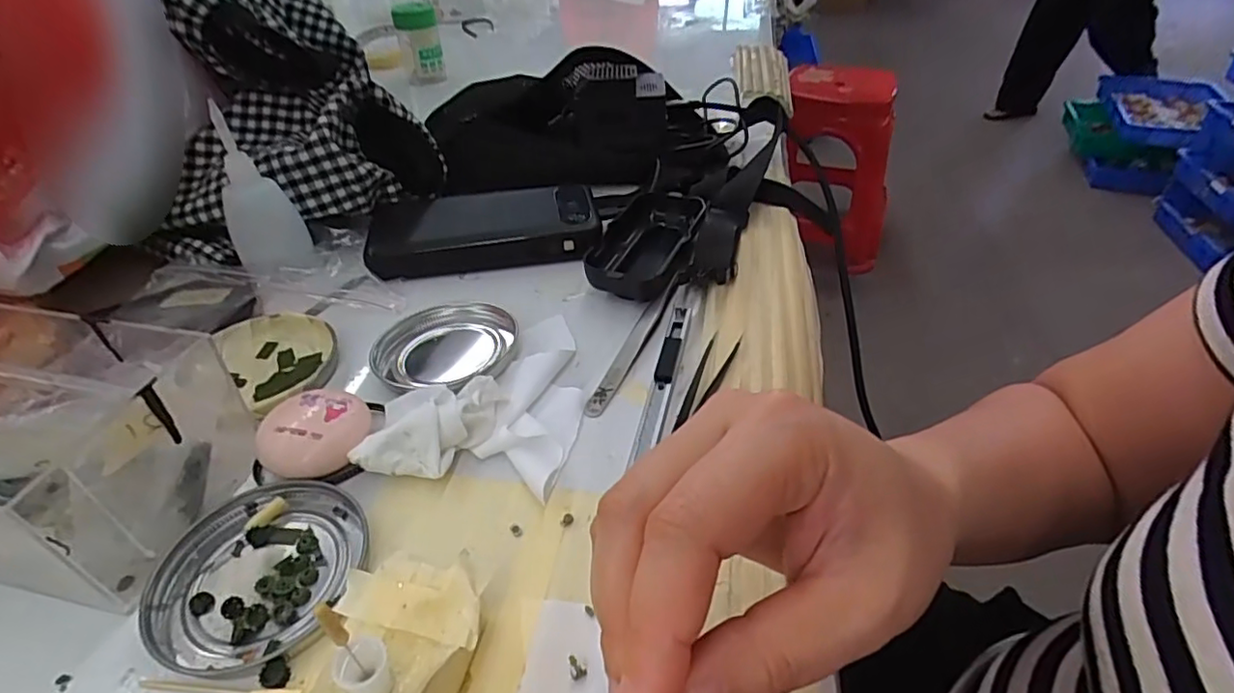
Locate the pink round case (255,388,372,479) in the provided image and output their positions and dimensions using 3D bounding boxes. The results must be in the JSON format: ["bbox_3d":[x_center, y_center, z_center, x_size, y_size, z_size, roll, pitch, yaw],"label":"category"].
[{"bbox_3d":[-0.139,0.042,0.283,0.045,0.023,0.041,-1,41,1],"label":"pink round case"}]

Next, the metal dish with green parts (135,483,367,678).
[{"bbox_3d":[-0.143,0.088,0.242,0.071,0.008,0.077,-1,41,1],"label":"metal dish with green parts"}]

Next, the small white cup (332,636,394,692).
[{"bbox_3d":[-0.073,0.094,0.176,0.014,0.016,0.014,-1,41,1],"label":"small white cup"}]

